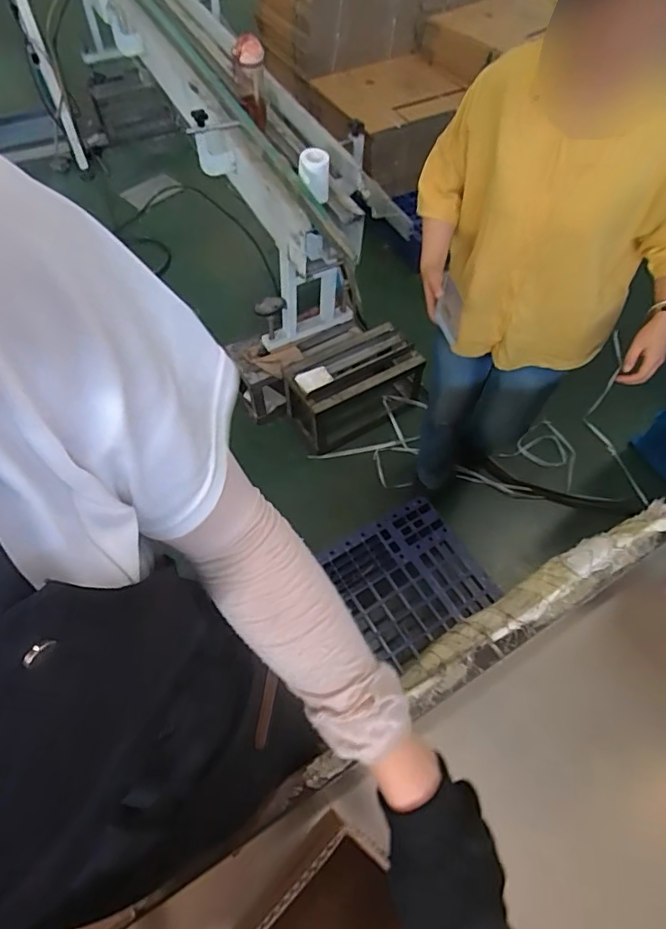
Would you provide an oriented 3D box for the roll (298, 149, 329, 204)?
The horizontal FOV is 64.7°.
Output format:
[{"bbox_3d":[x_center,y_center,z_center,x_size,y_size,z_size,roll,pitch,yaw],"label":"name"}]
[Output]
[{"bbox_3d":[-0.049,-0.732,1.337,0.076,0.106,0.075,-1,58,-2],"label":"roll"}]

